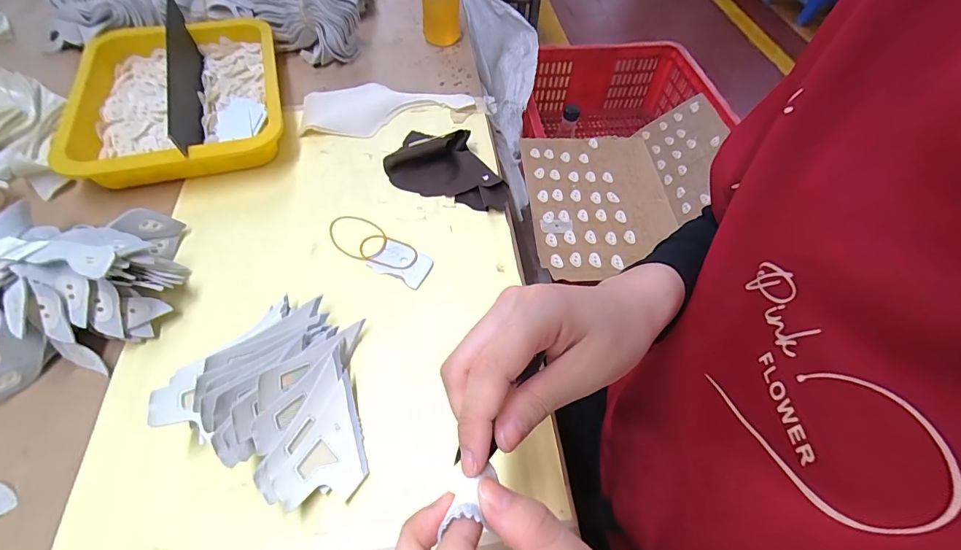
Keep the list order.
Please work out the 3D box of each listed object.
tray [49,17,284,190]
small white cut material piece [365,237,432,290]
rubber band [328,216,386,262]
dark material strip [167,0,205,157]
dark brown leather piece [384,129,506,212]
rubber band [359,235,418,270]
[{"bbox_3d":[-0.337,-0.195,0.469,0.216,0.060,0.262,-14,58,-13],"label":"tray"},{"bbox_3d":[-0.070,-0.013,0.382,0.052,0.006,0.038,23,57,12],"label":"small white cut material piece"},{"bbox_3d":[-0.116,-0.037,0.398,0.061,0.007,0.044,25,58,13],"label":"rubber band"},{"bbox_3d":[-0.321,-0.212,0.464,0.010,0.049,0.266,-26,61,5],"label":"dark material strip"},{"bbox_3d":[-0.031,-0.115,0.438,0.135,0.030,0.076,23,57,12],"label":"dark brown leather piece"},{"bbox_3d":[-0.083,-0.022,0.387,0.055,0.005,0.035,11,52,3],"label":"rubber band"}]

